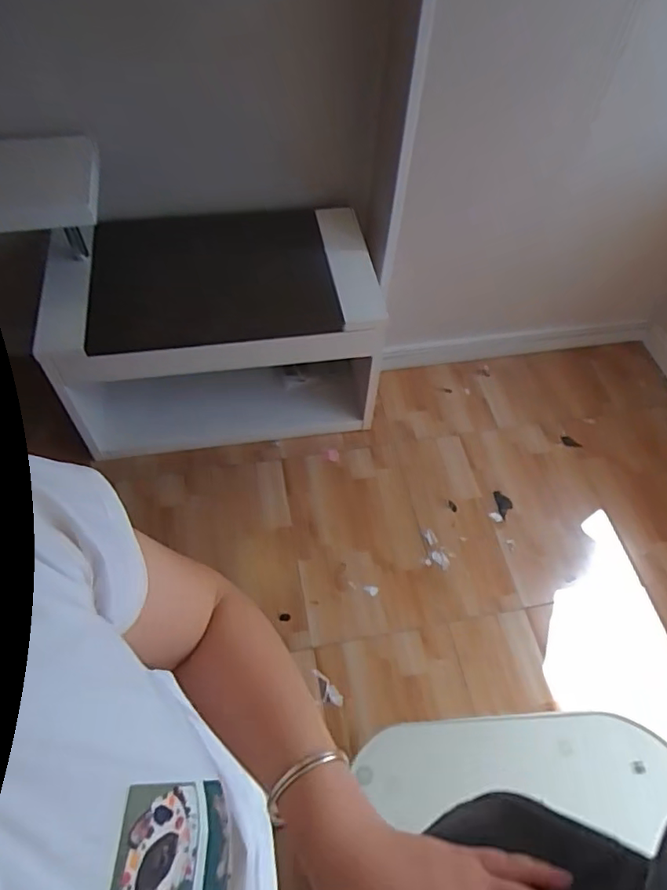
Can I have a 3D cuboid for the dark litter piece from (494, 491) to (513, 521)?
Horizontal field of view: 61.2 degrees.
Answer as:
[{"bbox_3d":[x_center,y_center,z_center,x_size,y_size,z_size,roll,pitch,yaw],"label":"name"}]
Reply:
[{"bbox_3d":[0.500,0.175,1.645,0.044,0.009,0.090,-4,57,-4],"label":"dark litter piece"}]

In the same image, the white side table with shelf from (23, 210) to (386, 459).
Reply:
[{"bbox_3d":[-0.316,-0.299,1.625,0.844,0.528,0.434,-6,57,-6],"label":"white side table with shelf"}]

